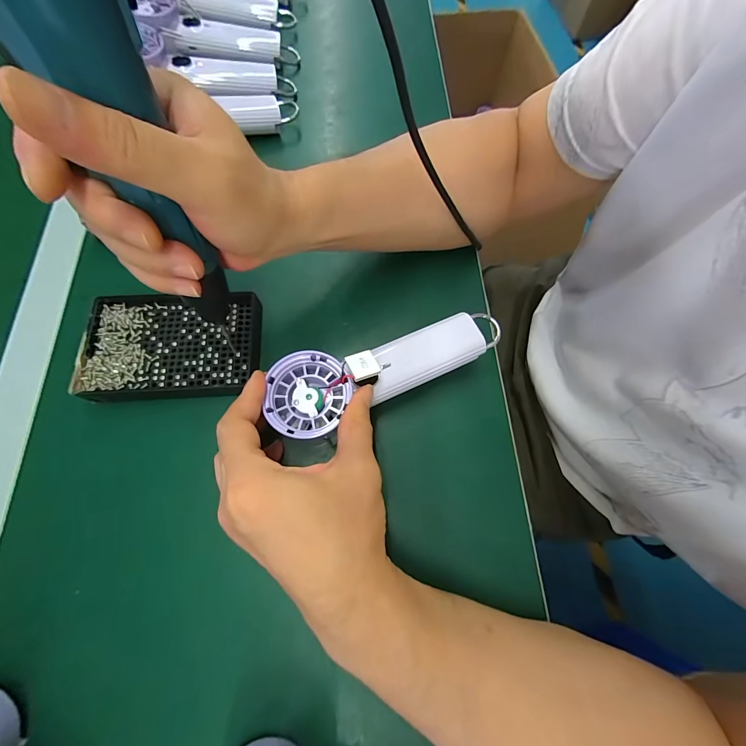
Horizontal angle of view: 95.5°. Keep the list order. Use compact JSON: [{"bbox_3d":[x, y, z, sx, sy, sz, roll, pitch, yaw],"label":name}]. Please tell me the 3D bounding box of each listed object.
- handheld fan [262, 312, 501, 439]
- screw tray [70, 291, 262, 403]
[{"bbox_3d":[0.012,-0.005,0.255,0.182,0.030,0.057,-19,72,-15],"label":"handheld fan"},{"bbox_3d":[-0.170,-0.023,0.293,0.138,0.025,0.091,-3,71,-4],"label":"screw tray"}]

